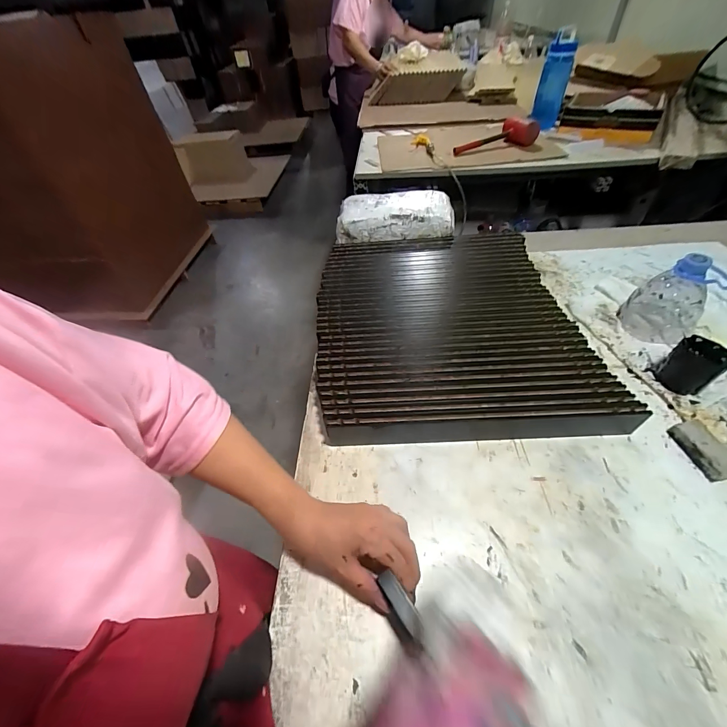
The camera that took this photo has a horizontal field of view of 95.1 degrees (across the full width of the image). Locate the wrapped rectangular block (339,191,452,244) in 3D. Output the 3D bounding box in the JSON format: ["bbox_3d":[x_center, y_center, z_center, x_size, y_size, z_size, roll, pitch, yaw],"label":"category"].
[{"bbox_3d":[0.068,-0.318,0.728,0.249,0.068,0.117,2,49,5],"label":"wrapped rectangular block"}]

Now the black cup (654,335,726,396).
[{"bbox_3d":[0.458,0.005,0.463,0.058,0.065,0.059,-28,53,-20],"label":"black cup"}]

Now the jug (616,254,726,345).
[{"bbox_3d":[0.483,-0.111,0.517,0.091,0.127,0.109,35,59,29],"label":"jug"}]

